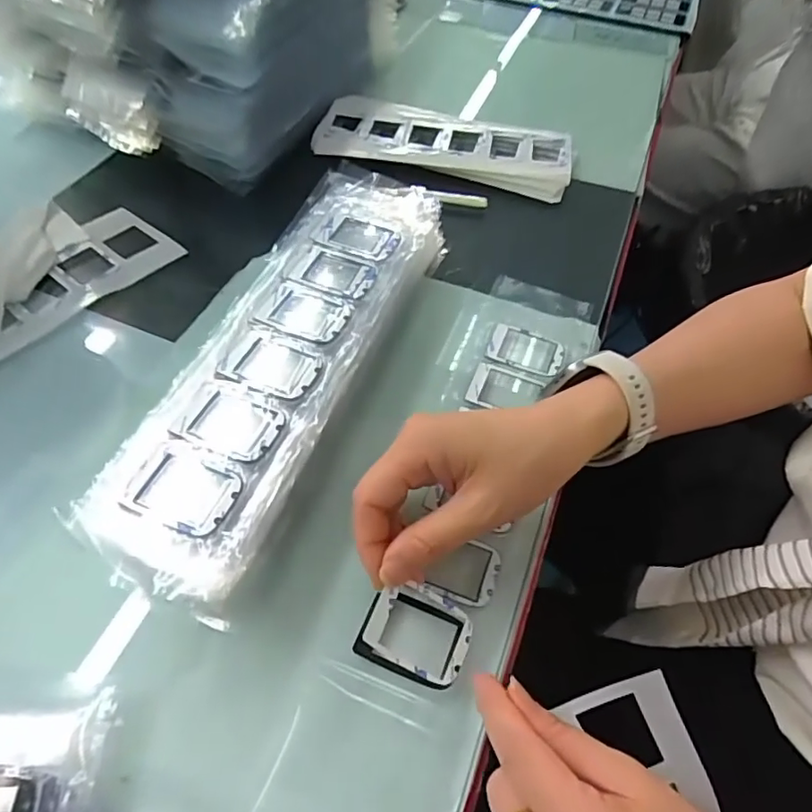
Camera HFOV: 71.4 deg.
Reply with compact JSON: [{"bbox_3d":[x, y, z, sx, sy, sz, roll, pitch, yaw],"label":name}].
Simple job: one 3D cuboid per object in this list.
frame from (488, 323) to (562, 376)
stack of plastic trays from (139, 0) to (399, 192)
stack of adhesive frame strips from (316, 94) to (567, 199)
[{"bbox_3d":[0.084,-0.040,0.394,0.052,0.004,0.036,16,55,9],"label":"frame"},{"bbox_3d":[-0.107,-0.354,0.520,0.100,0.131,0.323,17,56,9],"label":"stack of plastic trays"},{"bbox_3d":[0.038,-0.249,0.532,0.231,0.014,0.106,15,55,8],"label":"stack of adhesive frame strips"}]

